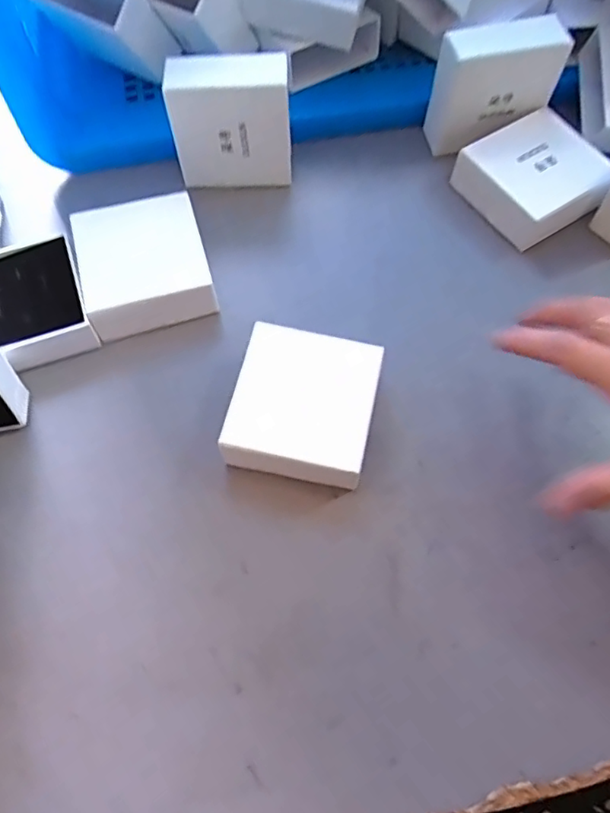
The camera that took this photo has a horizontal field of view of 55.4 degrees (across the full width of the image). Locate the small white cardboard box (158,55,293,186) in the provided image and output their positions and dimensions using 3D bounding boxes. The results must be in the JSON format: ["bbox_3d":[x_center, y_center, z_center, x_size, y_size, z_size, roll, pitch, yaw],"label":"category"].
[{"bbox_3d":[-0.057,-0.223,0.455,0.090,0.092,0.041,-4,67,-1],"label":"small white cardboard box"}]

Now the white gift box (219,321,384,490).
[{"bbox_3d":[-0.001,0.000,0.387,0.088,0.034,0.094,11,66,4],"label":"white gift box"}]

